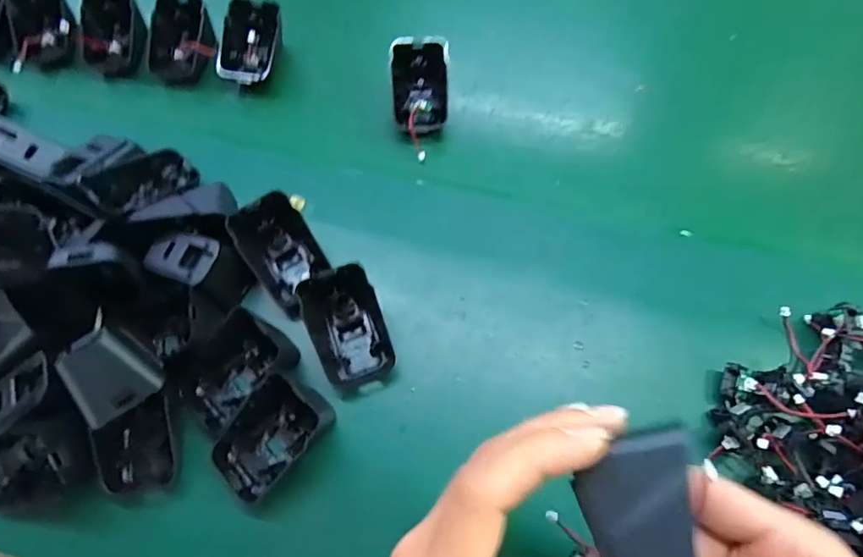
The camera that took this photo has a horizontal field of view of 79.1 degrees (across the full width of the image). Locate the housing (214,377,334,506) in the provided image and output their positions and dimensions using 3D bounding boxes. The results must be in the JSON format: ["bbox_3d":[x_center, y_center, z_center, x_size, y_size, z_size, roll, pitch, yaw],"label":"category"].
[{"bbox_3d":[-0.093,0.089,0.298,0.036,0.040,0.067,39,71,18],"label":"housing"}]

